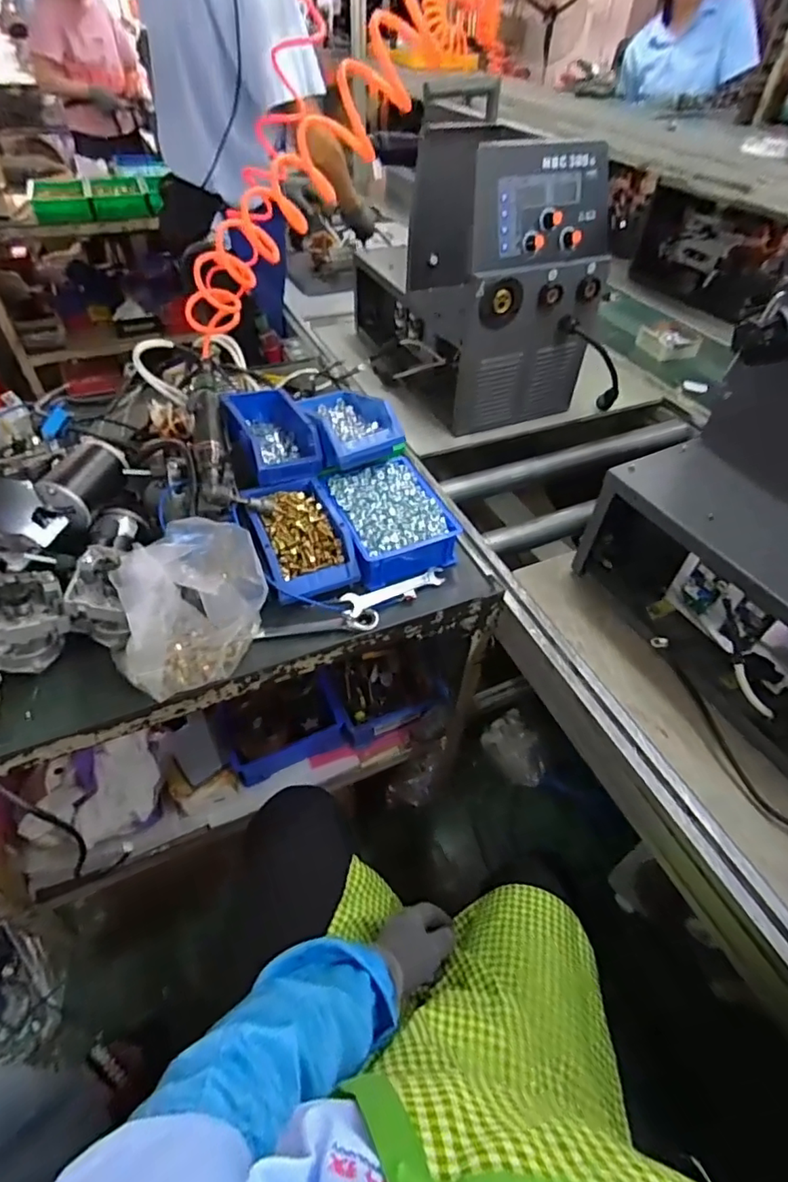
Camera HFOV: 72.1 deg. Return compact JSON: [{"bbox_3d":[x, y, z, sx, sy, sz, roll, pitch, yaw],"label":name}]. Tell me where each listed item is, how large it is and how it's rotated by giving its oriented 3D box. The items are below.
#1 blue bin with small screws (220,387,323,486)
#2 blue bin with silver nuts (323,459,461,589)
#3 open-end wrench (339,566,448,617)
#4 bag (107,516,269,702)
[{"bbox_3d":[-0.183,-0.238,0.802,0.100,0.065,0.180,-20,53,-20],"label":"blue bin with small screws"},{"bbox_3d":[-0.010,-0.108,0.796,0.150,0.065,0.194,-18,52,-18],"label":"blue bin with silver nuts"},{"bbox_3d":[0.003,-0.005,0.751,0.142,0.013,0.039,-20,53,-20],"label":"open-end wrench"},{"bbox_3d":[-0.234,0.012,0.601,0.143,0.172,0.111,-25,55,-23],"label":"bag"}]

